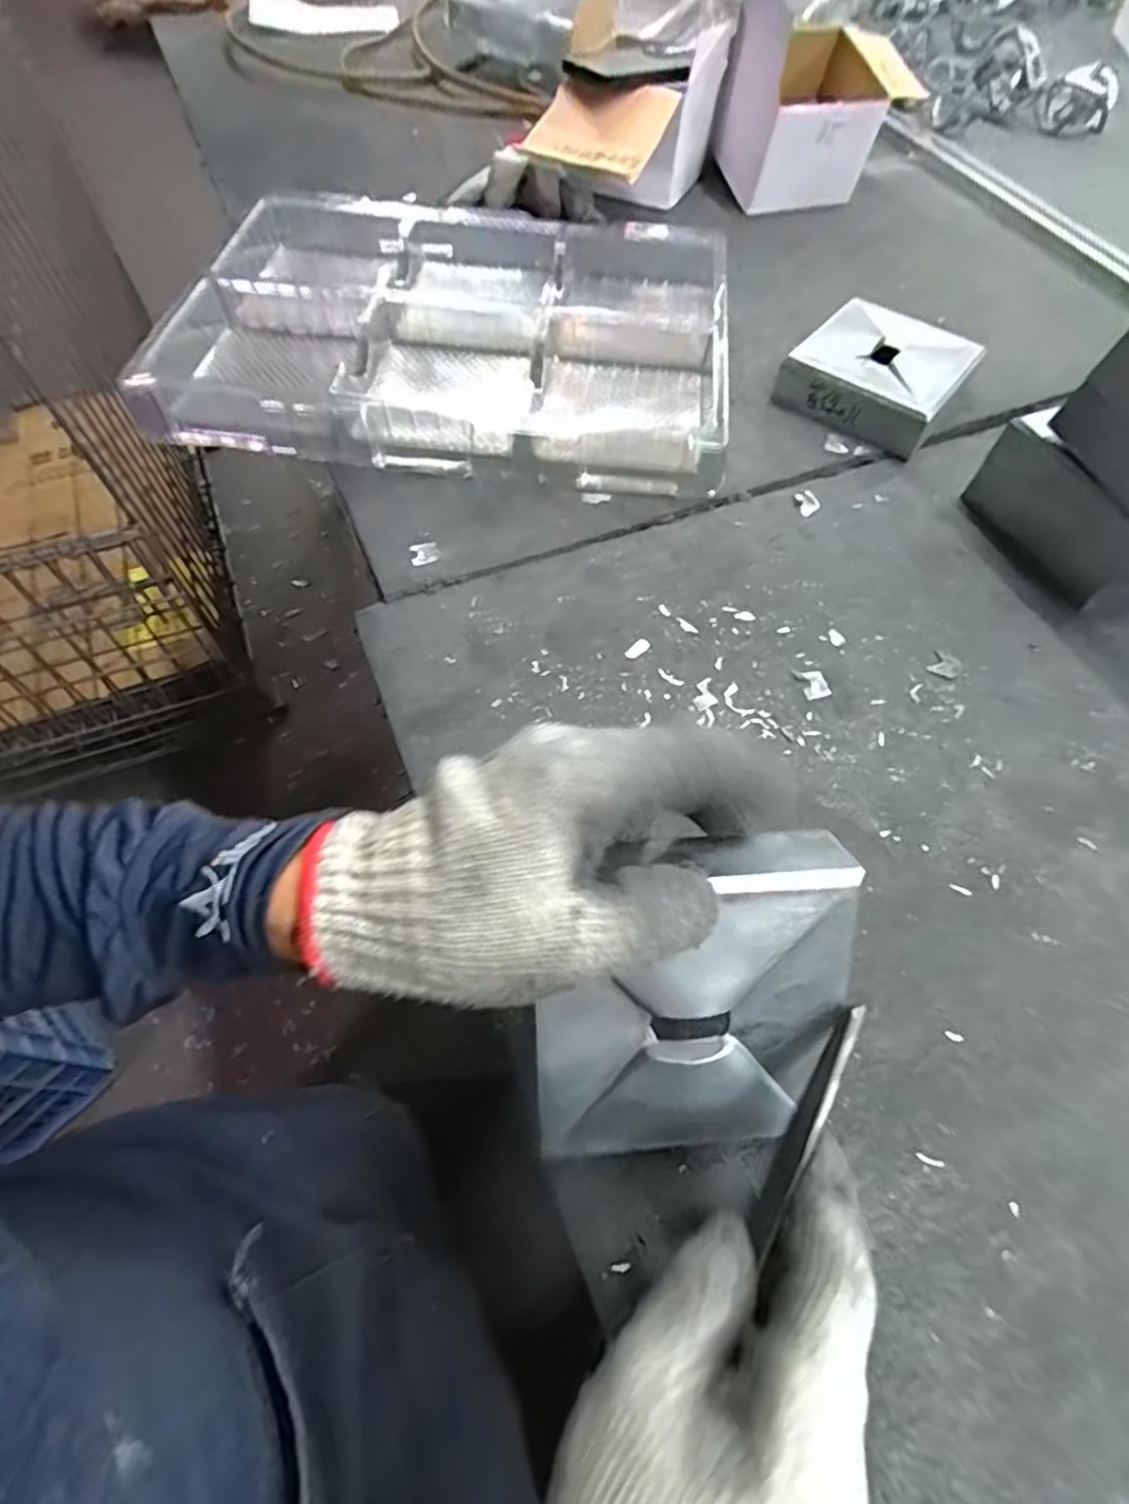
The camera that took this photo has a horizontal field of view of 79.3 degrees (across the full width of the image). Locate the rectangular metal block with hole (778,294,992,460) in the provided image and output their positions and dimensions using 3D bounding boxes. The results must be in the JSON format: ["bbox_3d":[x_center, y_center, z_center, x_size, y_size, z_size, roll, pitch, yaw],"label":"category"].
[{"bbox_3d":[0.271,-0.324,0.582,0.131,0.040,0.135,35,65,16],"label":"rectangular metal block with hole"}]

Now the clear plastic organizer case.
[{"bbox_3d":[-0.098,-0.376,0.595,0.458,0.047,0.342,6,60,1],"label":"clear plastic organizer case"}]

